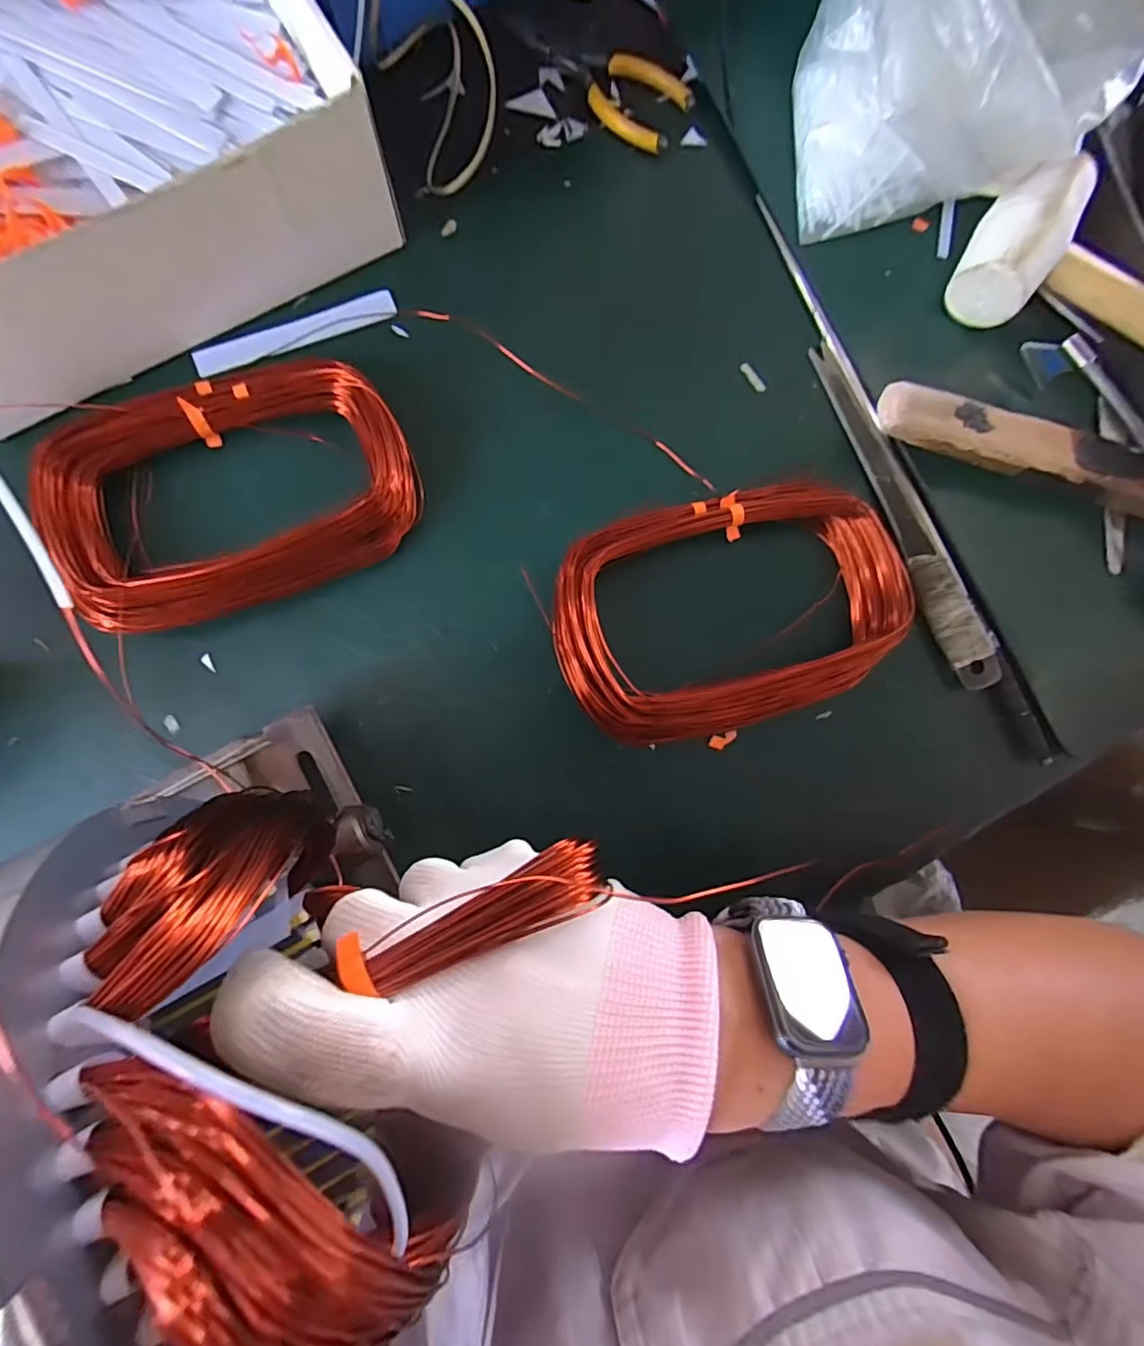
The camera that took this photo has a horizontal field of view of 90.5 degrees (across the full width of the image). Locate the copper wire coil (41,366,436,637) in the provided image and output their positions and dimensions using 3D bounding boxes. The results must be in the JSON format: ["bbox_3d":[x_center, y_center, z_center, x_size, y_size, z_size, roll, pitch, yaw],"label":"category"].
[{"bbox_3d":[-0.167,-0.092,0.285,0.168,0.031,0.113,-18,88,-6],"label":"copper wire coil"}]

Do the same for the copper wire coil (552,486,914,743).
[{"bbox_3d":[0.083,-0.033,0.303,0.179,0.033,0.120,-17,88,-6],"label":"copper wire coil"}]

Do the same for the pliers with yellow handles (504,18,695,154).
[{"bbox_3d":[0.013,-0.349,0.331,0.112,0.009,0.042,30,84,-2],"label":"pliers with yellow handles"}]

